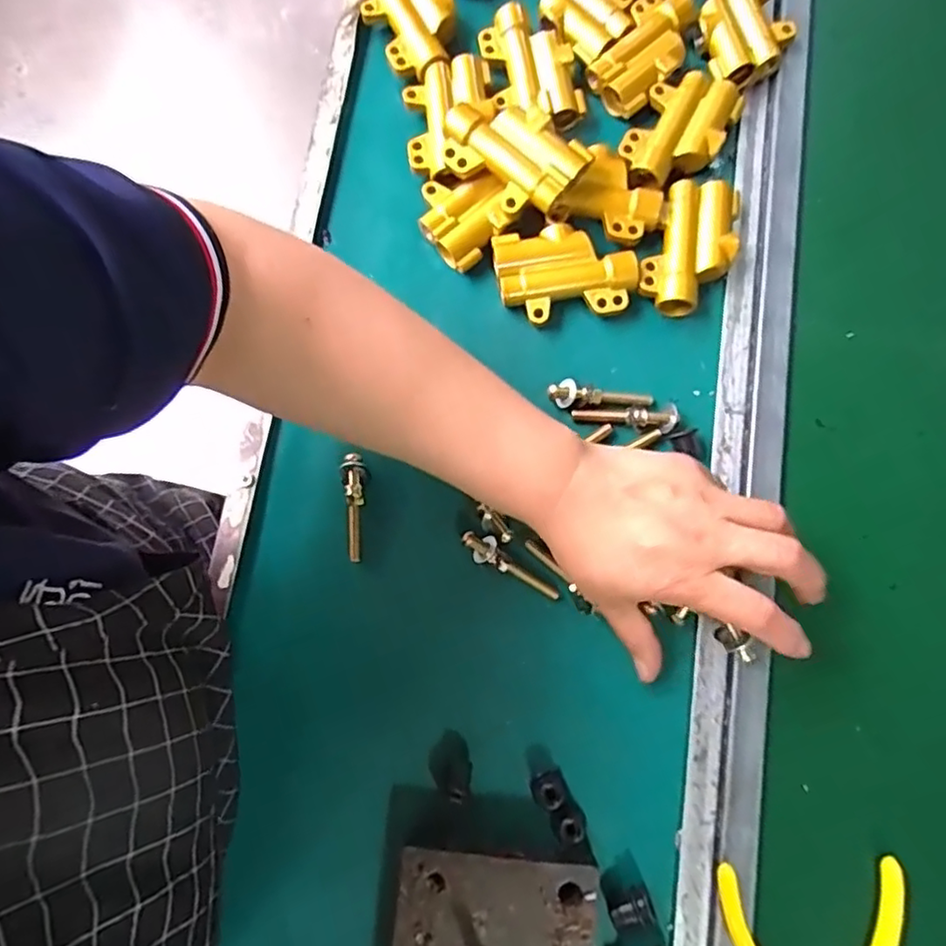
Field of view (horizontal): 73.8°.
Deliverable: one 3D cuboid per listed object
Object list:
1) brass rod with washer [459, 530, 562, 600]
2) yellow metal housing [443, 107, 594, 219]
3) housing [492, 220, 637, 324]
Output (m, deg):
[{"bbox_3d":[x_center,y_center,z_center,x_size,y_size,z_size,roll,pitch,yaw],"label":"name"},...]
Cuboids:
[{"bbox_3d":[0.021,0.054,0.364,0.063,0.009,0.016,33,81,7],"label":"brass rod with washer"},{"bbox_3d":[0.023,-0.193,0.386,0.080,0.030,0.049,39,82,8],"label":"yellow metal housing"},{"bbox_3d":[0.058,-0.124,0.397,0.085,0.024,0.056,-7,79,0],"label":"housing"}]

